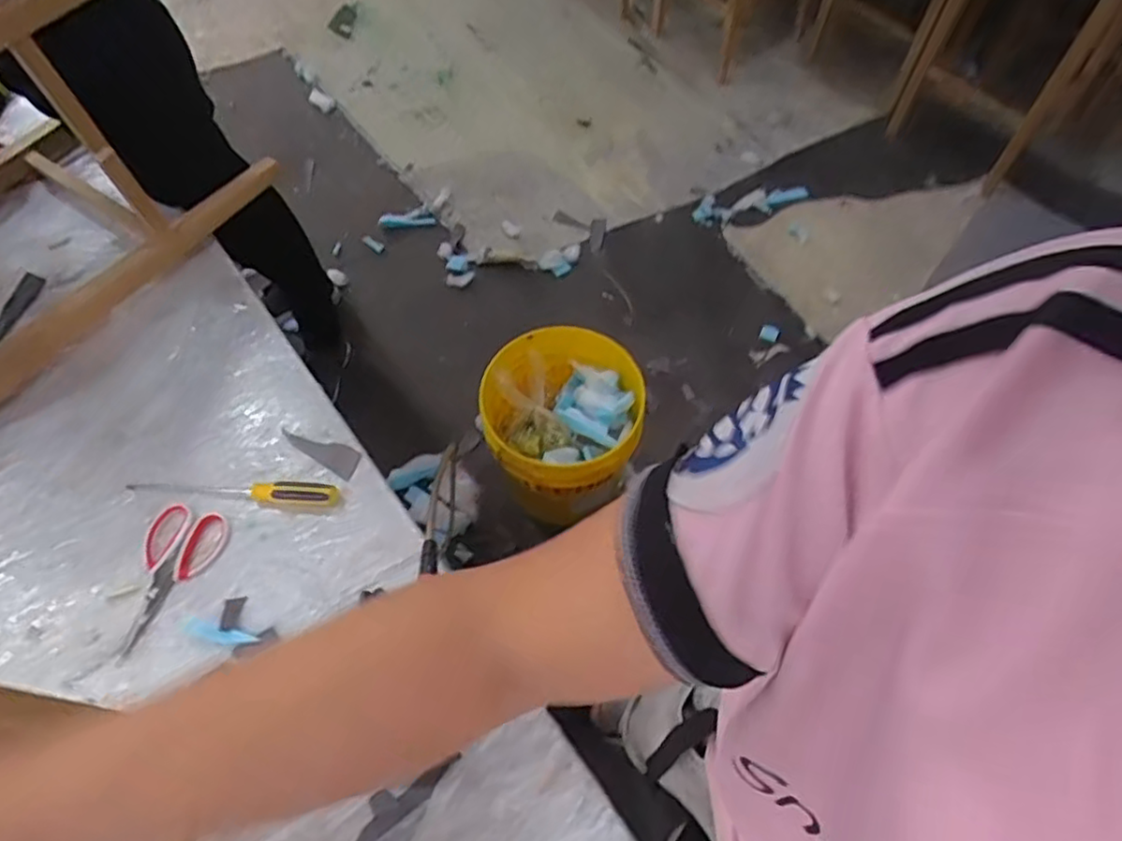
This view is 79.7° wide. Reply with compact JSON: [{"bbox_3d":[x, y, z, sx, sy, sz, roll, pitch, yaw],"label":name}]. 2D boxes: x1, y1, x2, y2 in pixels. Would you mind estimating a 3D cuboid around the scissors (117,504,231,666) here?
[{"bbox_3d":[-0.520,0.197,0.862,0.099,0.010,0.195,23,63,13],"label":"scissors"}]

